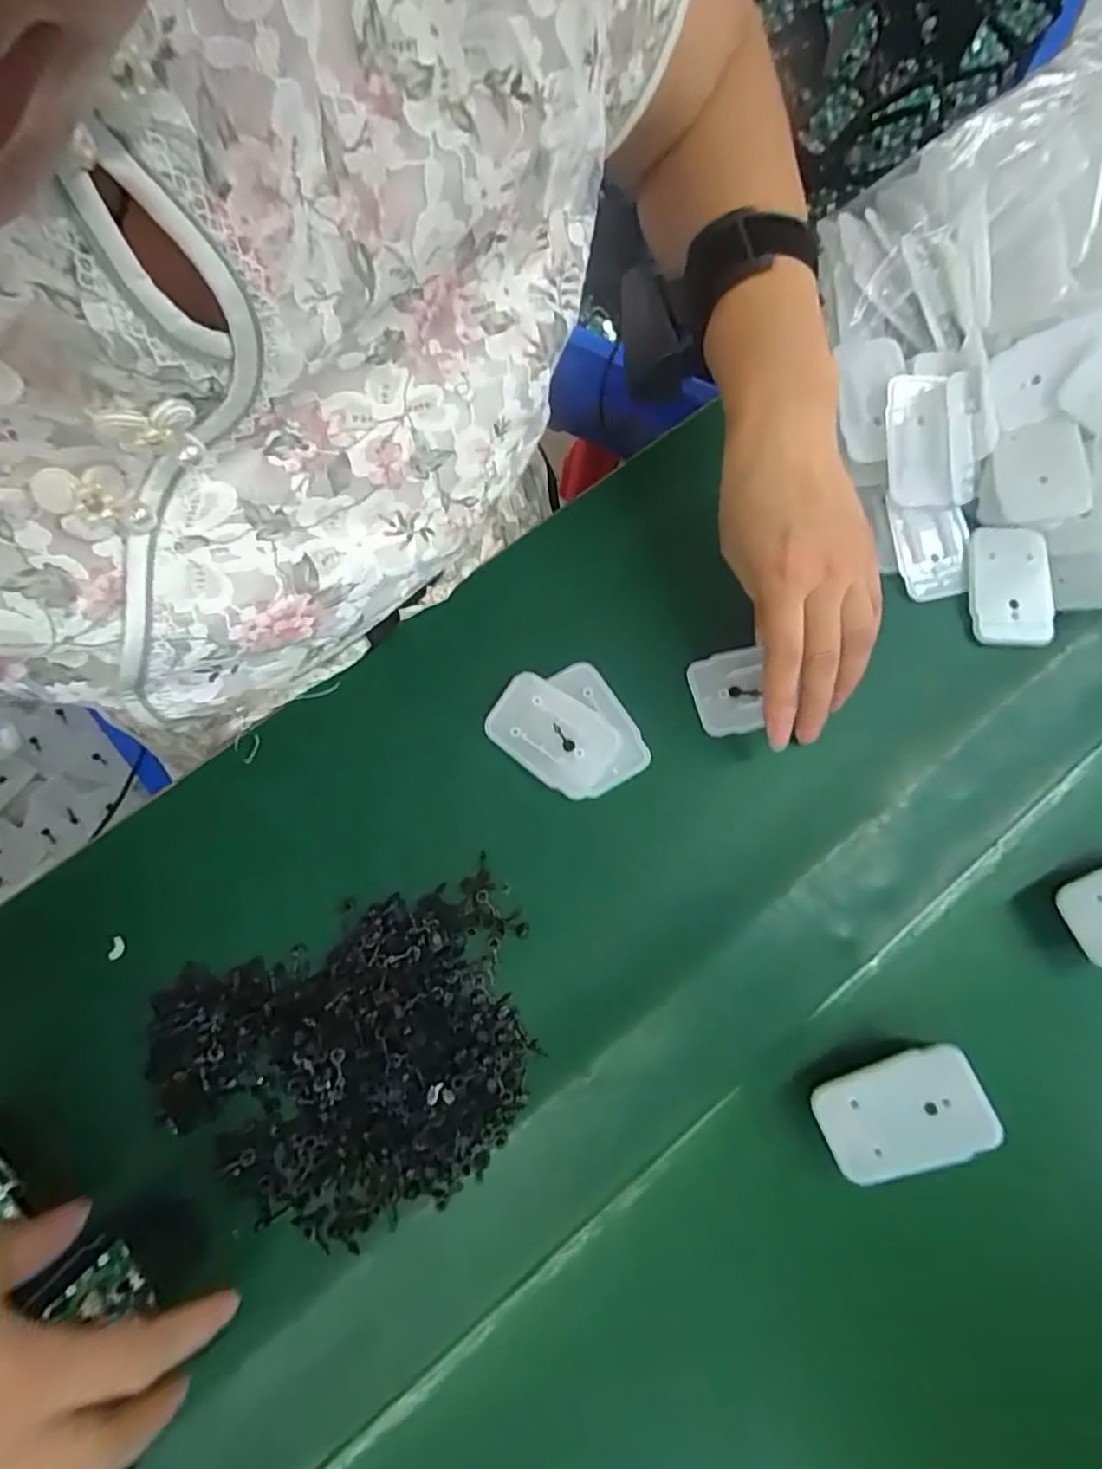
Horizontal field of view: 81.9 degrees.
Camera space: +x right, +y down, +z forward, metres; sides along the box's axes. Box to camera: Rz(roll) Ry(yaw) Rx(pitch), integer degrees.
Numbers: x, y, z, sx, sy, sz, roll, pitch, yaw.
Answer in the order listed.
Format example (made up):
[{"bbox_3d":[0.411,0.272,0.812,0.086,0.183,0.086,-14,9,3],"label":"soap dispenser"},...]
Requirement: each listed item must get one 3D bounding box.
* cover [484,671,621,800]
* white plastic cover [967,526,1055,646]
[{"bbox_3d":[0.000,0.000,0.343,0.069,0.008,0.043,39,80,7],"label":"cover"},{"bbox_3d":[0.268,-0.086,0.371,0.044,0.008,0.070,-4,82,10],"label":"white plastic cover"}]

